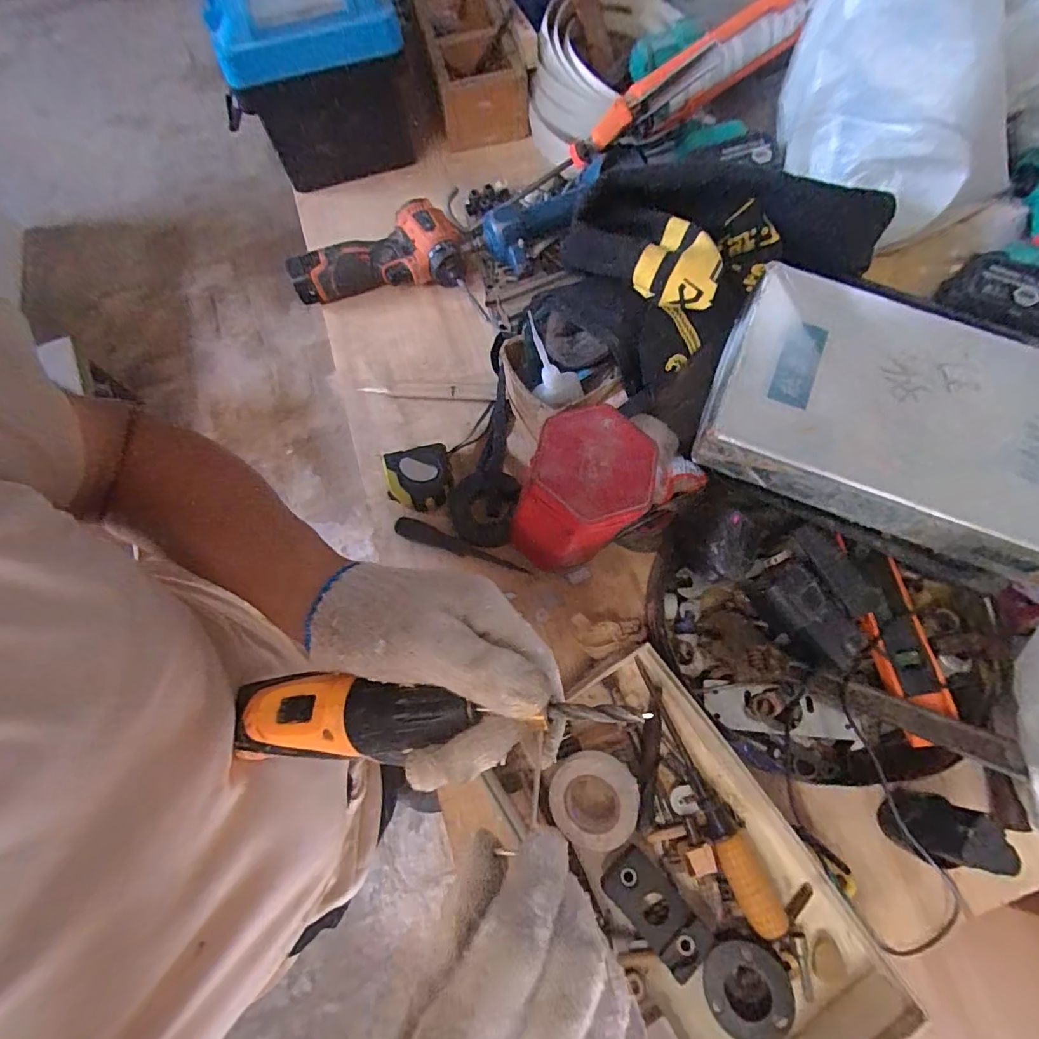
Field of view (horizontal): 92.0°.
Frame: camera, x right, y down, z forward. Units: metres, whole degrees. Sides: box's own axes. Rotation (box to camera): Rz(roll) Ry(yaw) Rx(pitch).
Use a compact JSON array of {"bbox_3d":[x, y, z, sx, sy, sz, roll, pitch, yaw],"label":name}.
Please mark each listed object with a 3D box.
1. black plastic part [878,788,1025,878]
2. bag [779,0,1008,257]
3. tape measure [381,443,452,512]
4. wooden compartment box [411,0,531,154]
[{"bbox_3d":[0.320,0.237,0.379,0.037,0.077,0.051,-22,71,-9],"label":"black plastic part"},{"bbox_3d":[0.384,-0.460,0.510,0.130,0.222,0.256,-40,75,-15],"label":"bag"},{"bbox_3d":[-0.104,-0.042,0.526,0.065,0.032,0.067,-14,70,-6],"label":"tape measure"},{"bbox_3d":[-0.079,-0.680,0.718,0.116,0.088,0.318,-12,70,-5],"label":"wooden compartment box"}]

